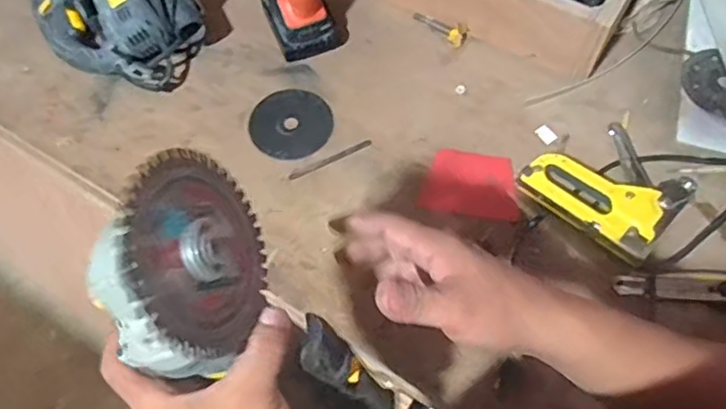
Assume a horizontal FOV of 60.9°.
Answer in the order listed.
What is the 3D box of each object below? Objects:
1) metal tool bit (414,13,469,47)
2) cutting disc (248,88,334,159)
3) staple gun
[{"bbox_3d":[0.097,-0.226,0.794,0.075,0.016,0.028,25,67,13],"label":"metal tool bit"},{"bbox_3d":[-0.087,-0.098,0.745,0.097,0.005,0.095,0,64,1],"label":"cutting disc"},{"bbox_3d":[0.274,-0.027,0.683,0.148,0.031,0.140,41,71,19],"label":"staple gun"}]

